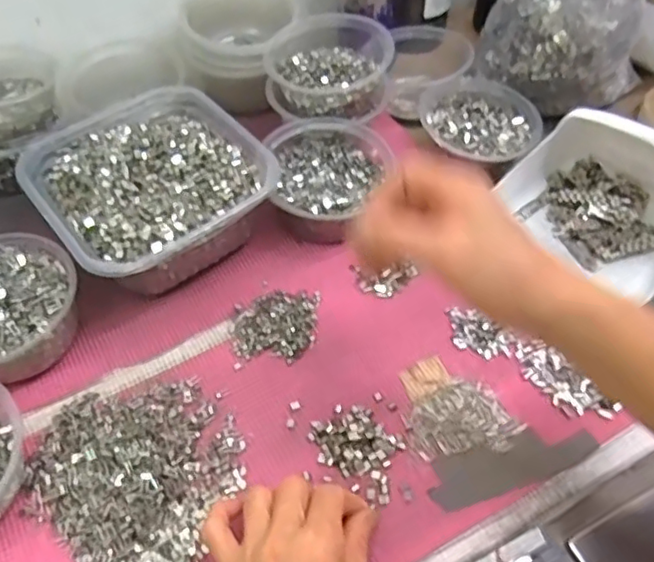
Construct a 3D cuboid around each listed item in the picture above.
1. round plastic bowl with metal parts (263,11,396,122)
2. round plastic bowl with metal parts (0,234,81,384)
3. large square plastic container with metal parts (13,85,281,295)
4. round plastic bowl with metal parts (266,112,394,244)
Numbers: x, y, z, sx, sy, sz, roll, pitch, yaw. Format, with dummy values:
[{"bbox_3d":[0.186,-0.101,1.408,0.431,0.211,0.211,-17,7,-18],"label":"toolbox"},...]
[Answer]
[{"bbox_3d":[0.002,-0.198,0.576,0.114,0.060,0.106,0,53,0],"label":"round plastic bowl with metal parts"},{"bbox_3d":[-0.244,0.022,0.462,0.110,0.060,0.111,0,54,0],"label":"round plastic bowl with metal parts"},{"bbox_3d":[-0.154,-0.081,0.528,0.168,0.073,0.191,-32,61,-21],"label":"large square plastic container with metal parts"},{"bbox_3d":[-0.005,-0.086,0.542,0.116,0.058,0.116,0,54,0],"label":"round plastic bowl with metal parts"}]

